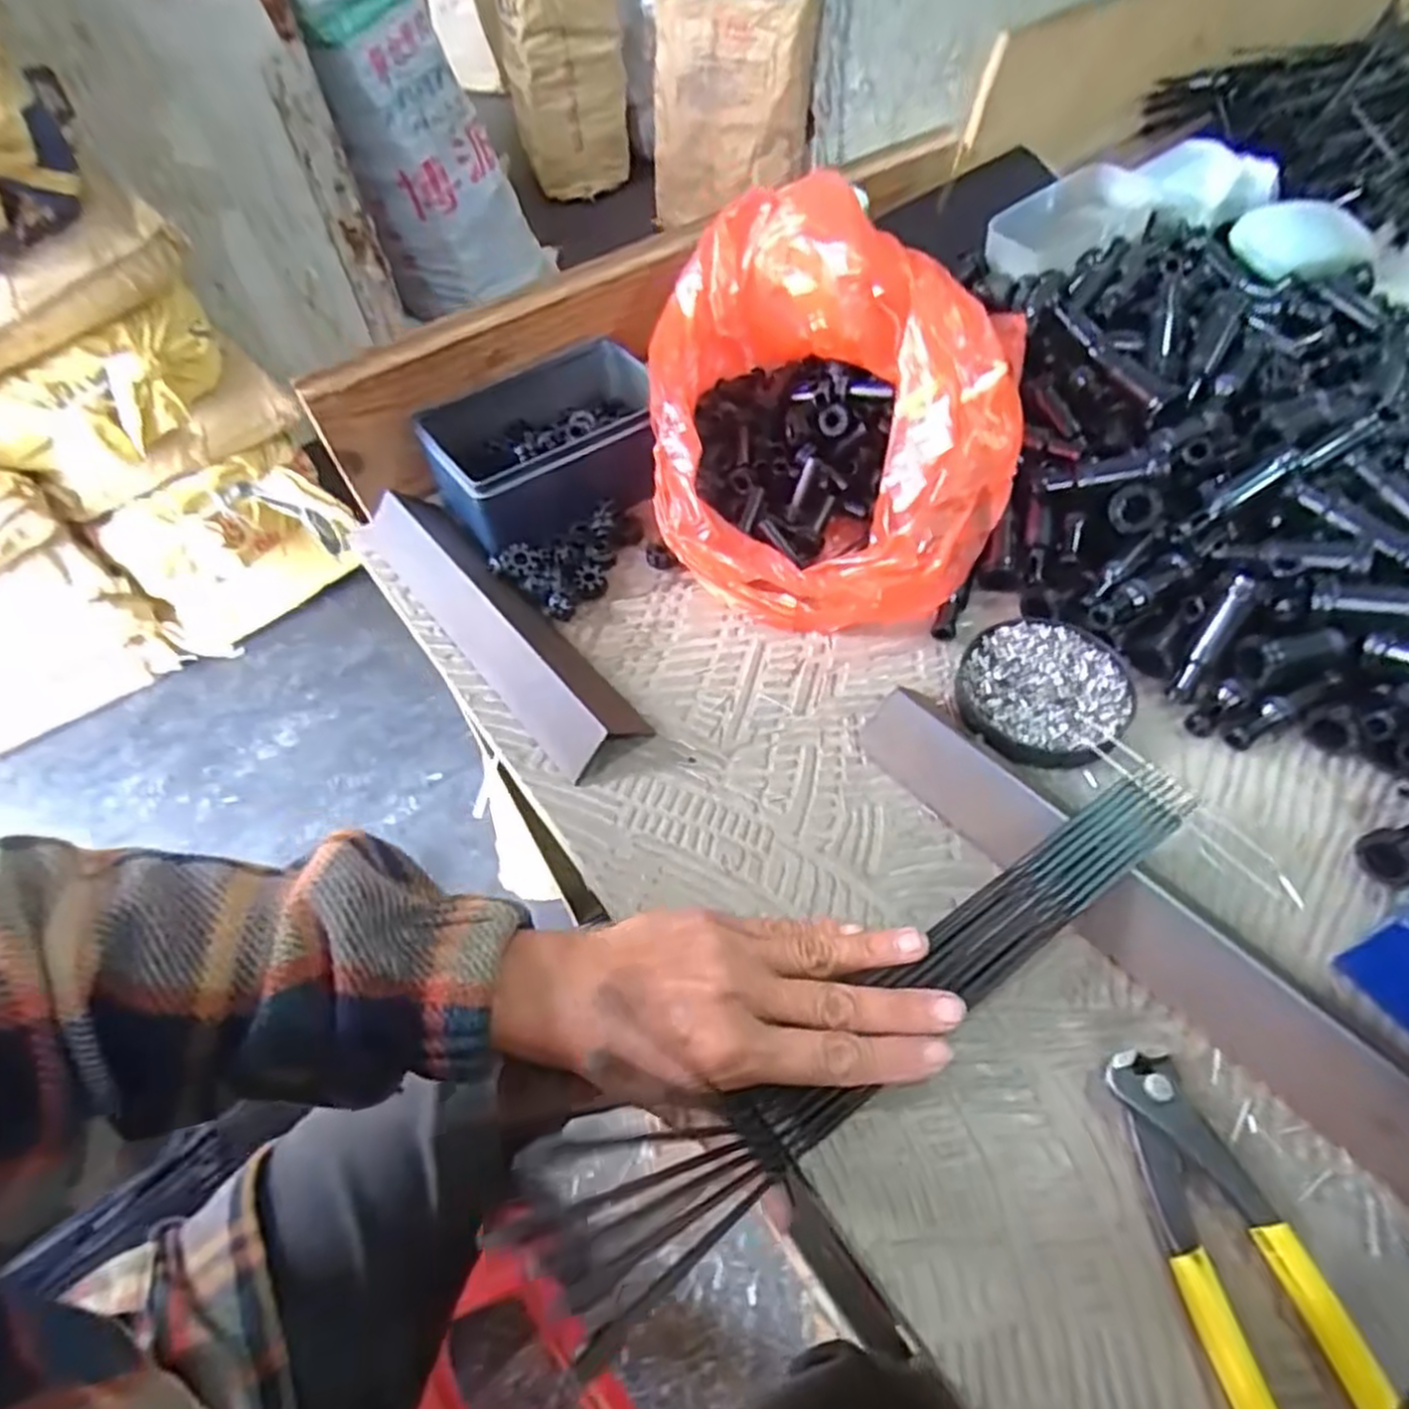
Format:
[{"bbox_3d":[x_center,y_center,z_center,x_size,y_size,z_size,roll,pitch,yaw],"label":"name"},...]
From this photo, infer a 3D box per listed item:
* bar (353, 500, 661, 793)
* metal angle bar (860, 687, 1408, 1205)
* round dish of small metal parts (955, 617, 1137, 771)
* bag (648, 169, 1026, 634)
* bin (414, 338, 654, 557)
[{"bbox_3d":[-0.123,-0.059,0.441,0.049,0.035,0.245,-34,60,-20],"label":"bar"},{"bbox_3d":[0.177,0.088,0.327,0.027,0.035,0.278,-36,60,-21],"label":"metal angle bar"},{"bbox_3d":[0.171,-0.006,0.403,0.080,0.017,0.084,-1,54,2],"label":"round dish of small metal parts"},{"bbox_3d":[0.063,-0.156,0.442,0.178,0.137,0.216,-5,54,-1],"label":"bag"},{"bbox_3d":[-0.091,-0.167,0.501,0.161,0.055,0.101,-28,58,-16],"label":"bin"}]

